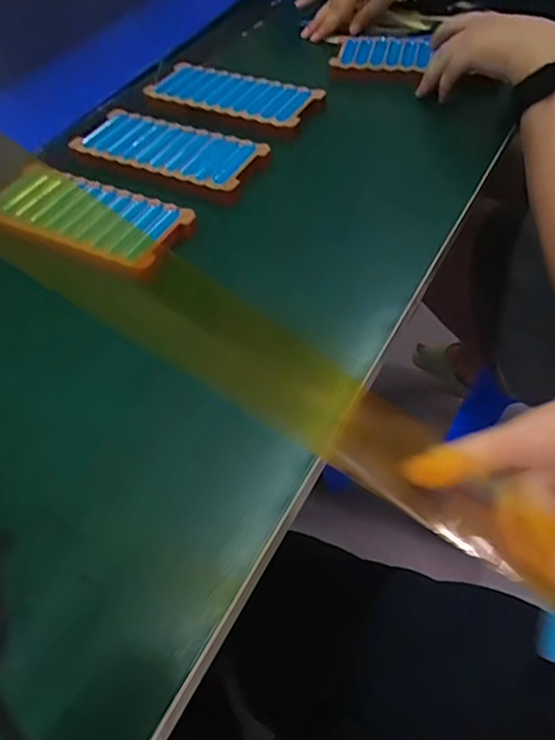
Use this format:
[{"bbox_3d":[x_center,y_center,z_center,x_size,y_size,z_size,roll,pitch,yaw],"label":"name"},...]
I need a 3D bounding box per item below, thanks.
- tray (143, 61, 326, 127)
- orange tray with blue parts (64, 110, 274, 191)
[{"bbox_3d":[-0.047,-0.282,0.558,0.177,0.009,0.081,22,56,21],"label":"tray"},{"bbox_3d":[-0.098,-0.201,0.500,0.170,0.014,0.079,20,55,19],"label":"orange tray with blue parts"}]

